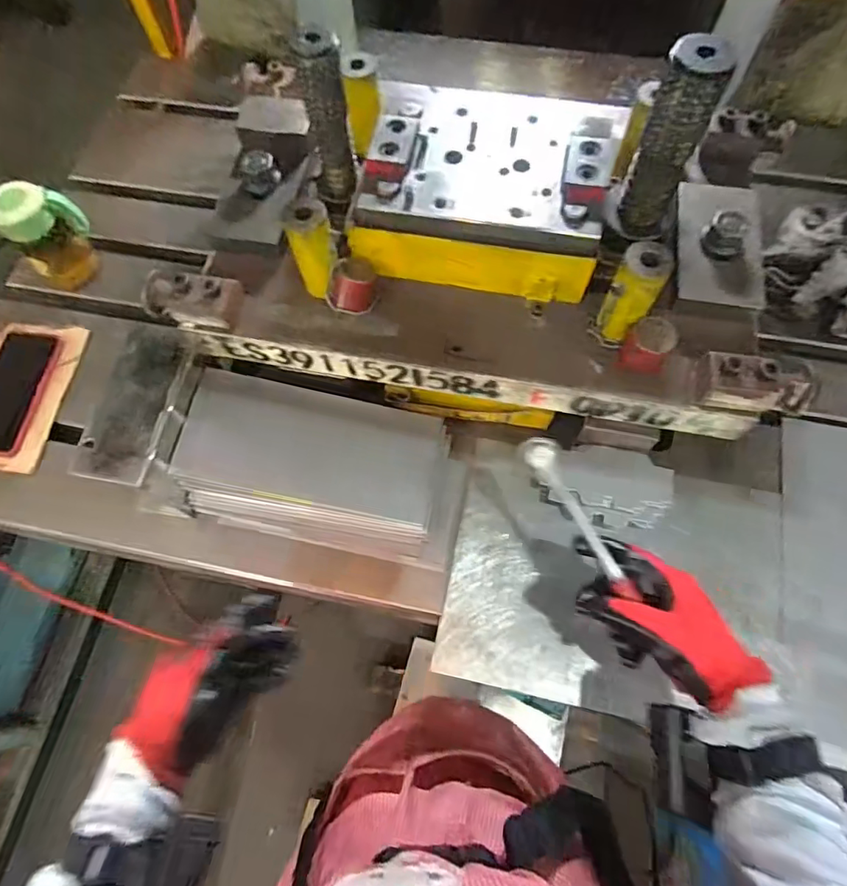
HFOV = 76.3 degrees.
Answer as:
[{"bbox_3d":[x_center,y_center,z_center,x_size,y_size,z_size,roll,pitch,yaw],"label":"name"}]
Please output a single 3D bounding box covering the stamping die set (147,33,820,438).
[{"bbox_3d":[0.060,-0.237,0.523,0.595,0.237,0.334,9,68,5],"label":"stamping die set"}]

